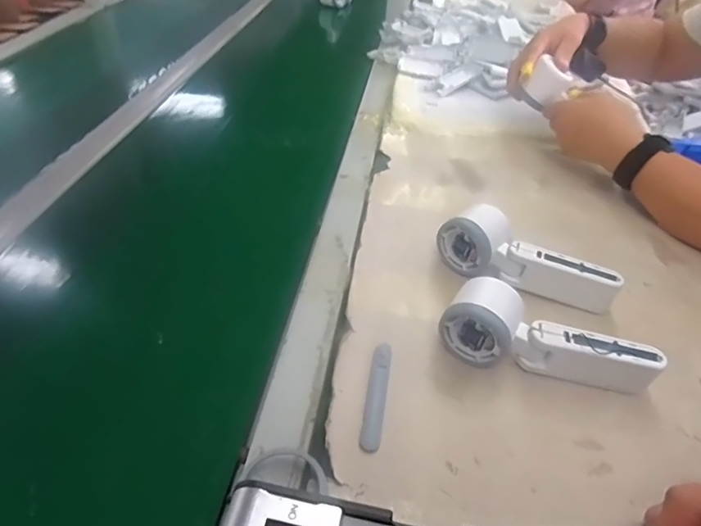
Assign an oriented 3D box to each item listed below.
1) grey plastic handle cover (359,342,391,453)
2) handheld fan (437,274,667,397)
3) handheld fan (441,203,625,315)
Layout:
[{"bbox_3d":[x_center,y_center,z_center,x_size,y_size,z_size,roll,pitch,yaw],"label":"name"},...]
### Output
[{"bbox_3d":[0.020,0.102,0.392,0.015,0.007,0.092,8,41,6],"label":"grey plastic handle cover"},{"bbox_3d":[0.158,0.062,0.401,0.166,0.056,0.049,19,43,16],"label":"handheld fan"},{"bbox_3d":[0.169,-0.003,0.487,0.168,0.048,0.052,28,46,24],"label":"handheld fan"}]

